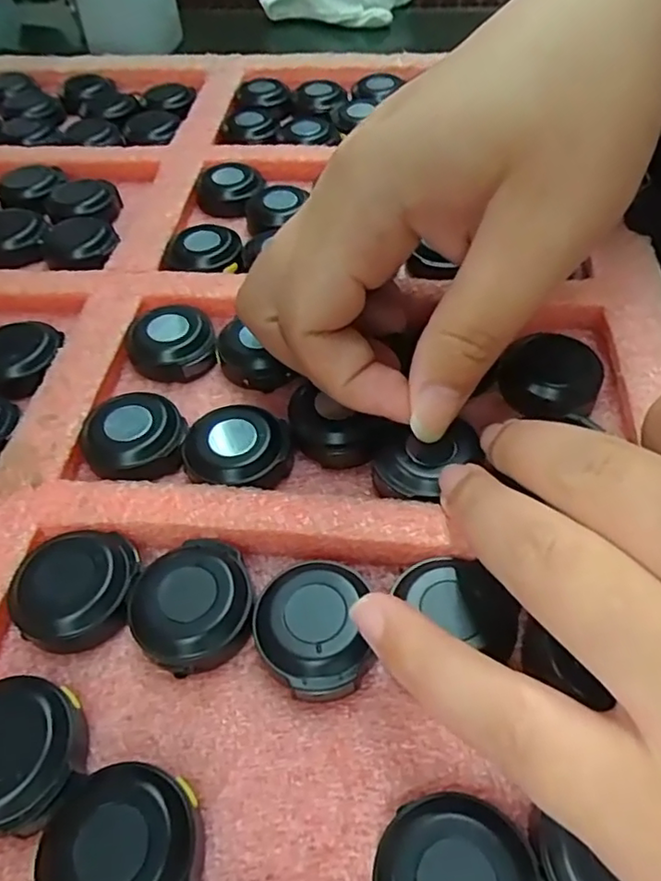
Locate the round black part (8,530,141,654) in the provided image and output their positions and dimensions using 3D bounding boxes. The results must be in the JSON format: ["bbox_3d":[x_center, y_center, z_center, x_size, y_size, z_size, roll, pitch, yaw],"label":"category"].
[{"bbox_3d":[-0.062,0.036,0.154,0.027,0.015,0.027,-2,50,2],"label":"round black part"}]

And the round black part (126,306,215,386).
[{"bbox_3d":[-0.055,-0.033,0.212,0.028,0.012,0.028,-1,51,1],"label":"round black part"}]

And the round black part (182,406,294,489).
[{"bbox_3d":[-0.026,0.003,0.180,0.031,0.011,0.027,0,50,3],"label":"round black part"}]

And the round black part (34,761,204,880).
[{"bbox_3d":[-0.039,0.080,0.119,0.029,0.011,0.029,-2,50,2],"label":"round black part"}]

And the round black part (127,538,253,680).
[{"bbox_3d":[-0.033,0.040,0.151,0.028,0.012,0.030,-2,50,2],"label":"round black part"}]

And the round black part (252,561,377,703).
[{"bbox_3d":[-0.004,0.045,0.145,0.026,0.012,0.031,-4,50,0],"label":"round black part"}]

